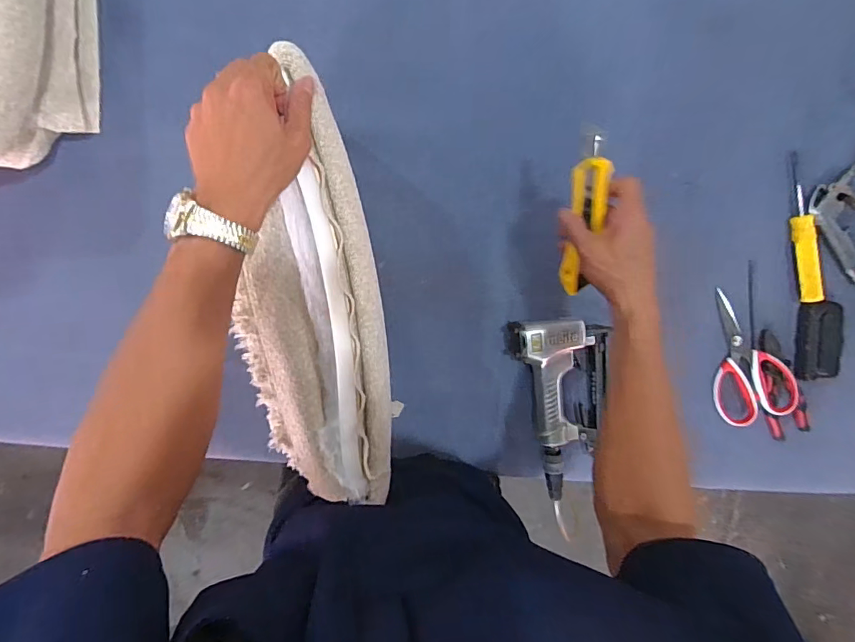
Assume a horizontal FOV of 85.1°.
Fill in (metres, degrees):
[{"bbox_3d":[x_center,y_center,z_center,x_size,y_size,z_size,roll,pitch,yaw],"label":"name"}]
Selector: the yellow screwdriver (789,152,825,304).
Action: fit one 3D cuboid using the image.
[{"bbox_3d":[0.489,-0.118,0.595,0.028,0.032,0.189,-7,97,-2],"label":"yellow screwdriver"}]

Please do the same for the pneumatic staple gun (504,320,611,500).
[{"bbox_3d":[0.190,0.115,0.628,0.124,0.056,0.256,-13,98,-1],"label":"pneumatic staple gun"}]

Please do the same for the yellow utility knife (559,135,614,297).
[{"bbox_3d":[0.165,-0.105,0.486,0.036,0.019,0.156,4,109,-3],"label":"yellow utility knife"}]

